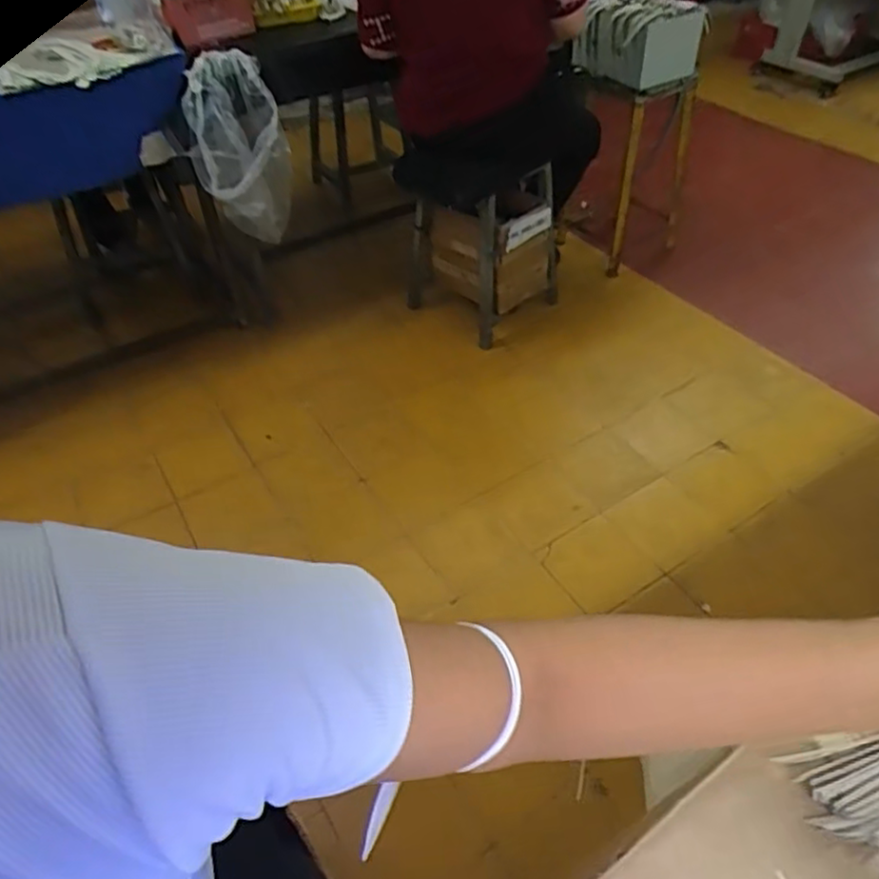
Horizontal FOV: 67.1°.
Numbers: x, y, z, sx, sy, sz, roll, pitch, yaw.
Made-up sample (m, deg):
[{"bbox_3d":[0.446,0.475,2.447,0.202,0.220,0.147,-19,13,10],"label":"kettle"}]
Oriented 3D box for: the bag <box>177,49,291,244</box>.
[{"bbox_3d":[-0.489,-0.690,1.638,0.220,0.444,0.154,-12,46,-8],"label":"bag"}]

